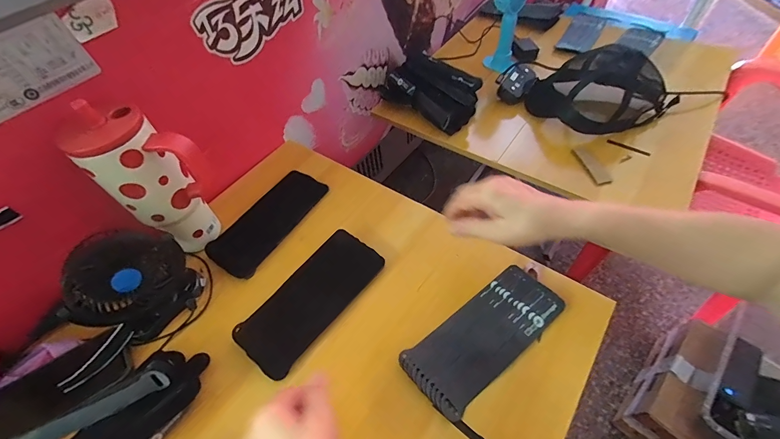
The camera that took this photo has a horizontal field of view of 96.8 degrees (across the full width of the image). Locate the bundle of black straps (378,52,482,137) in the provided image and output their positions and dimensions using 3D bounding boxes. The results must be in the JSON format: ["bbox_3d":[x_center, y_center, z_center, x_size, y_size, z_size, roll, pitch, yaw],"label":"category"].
[{"bbox_3d":[0.095,-0.277,0.722,0.155,0.058,0.198,-38,60,-20],"label":"bundle of black straps"}]

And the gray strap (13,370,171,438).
[{"bbox_3d":[-0.330,0.207,0.340,0.203,0.024,0.018,-25,57,-13],"label":"gray strap"}]

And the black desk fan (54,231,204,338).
[{"bbox_3d":[-0.311,0.077,0.425,0.073,0.116,0.124,28,62,22],"label":"black desk fan"}]

